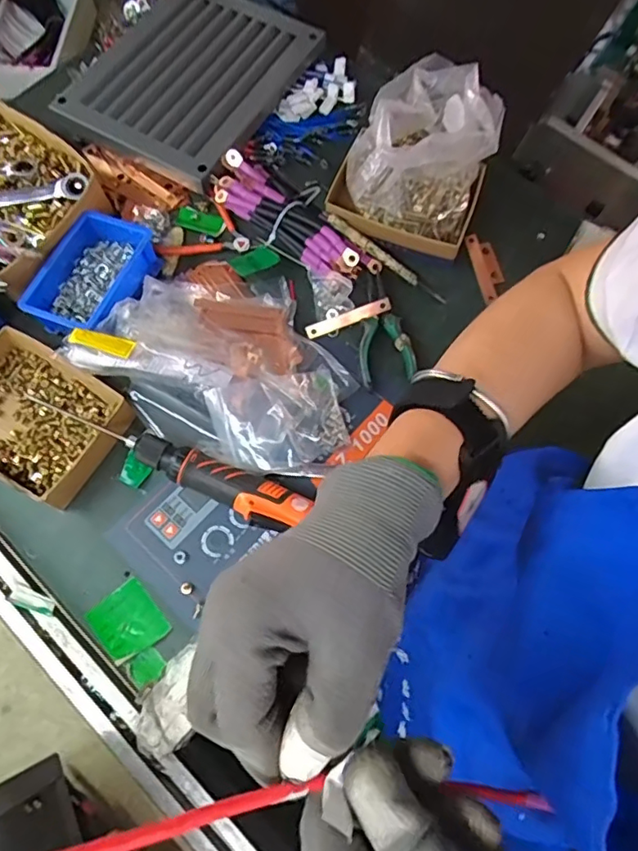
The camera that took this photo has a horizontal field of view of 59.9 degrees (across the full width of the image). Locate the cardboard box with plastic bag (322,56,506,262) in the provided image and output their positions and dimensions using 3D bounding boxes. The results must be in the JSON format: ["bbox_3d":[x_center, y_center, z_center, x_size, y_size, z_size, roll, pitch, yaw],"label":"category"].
[{"bbox_3d":[0.112,-0.320,0.643,0.171,0.123,0.161,17,72,6],"label":"cardboard box with plastic bag"}]

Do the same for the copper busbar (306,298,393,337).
[{"bbox_3d":[0.034,-0.127,0.655,0.103,0.009,0.015,-17,71,12],"label":"copper busbar"}]

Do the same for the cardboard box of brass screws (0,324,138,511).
[{"bbox_3d":[-0.314,-0.011,0.609,0.194,0.039,0.141,29,73,10],"label":"cardboard box of brass screws"}]

